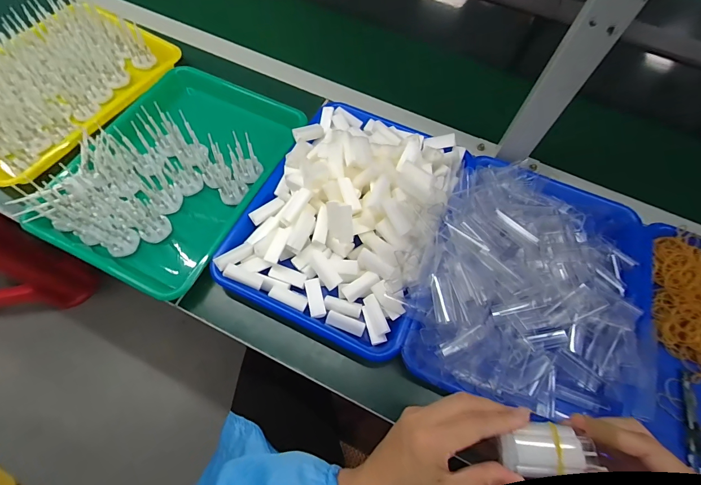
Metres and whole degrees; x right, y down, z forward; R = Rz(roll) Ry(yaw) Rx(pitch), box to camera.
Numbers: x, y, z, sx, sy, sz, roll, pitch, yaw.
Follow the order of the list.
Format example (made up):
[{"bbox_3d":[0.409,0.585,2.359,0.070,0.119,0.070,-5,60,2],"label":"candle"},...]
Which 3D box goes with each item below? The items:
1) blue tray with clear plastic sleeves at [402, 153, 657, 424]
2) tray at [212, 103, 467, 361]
[{"bbox_3d":[0.233,0.035,0.425,0.277,0.092,0.323,20,65,6],"label":"blue tray with clear plastic sleeves"},{"bbox_3d":[-0.002,-0.046,0.458,0.241,0.077,0.326,22,65,7],"label":"tray"}]

